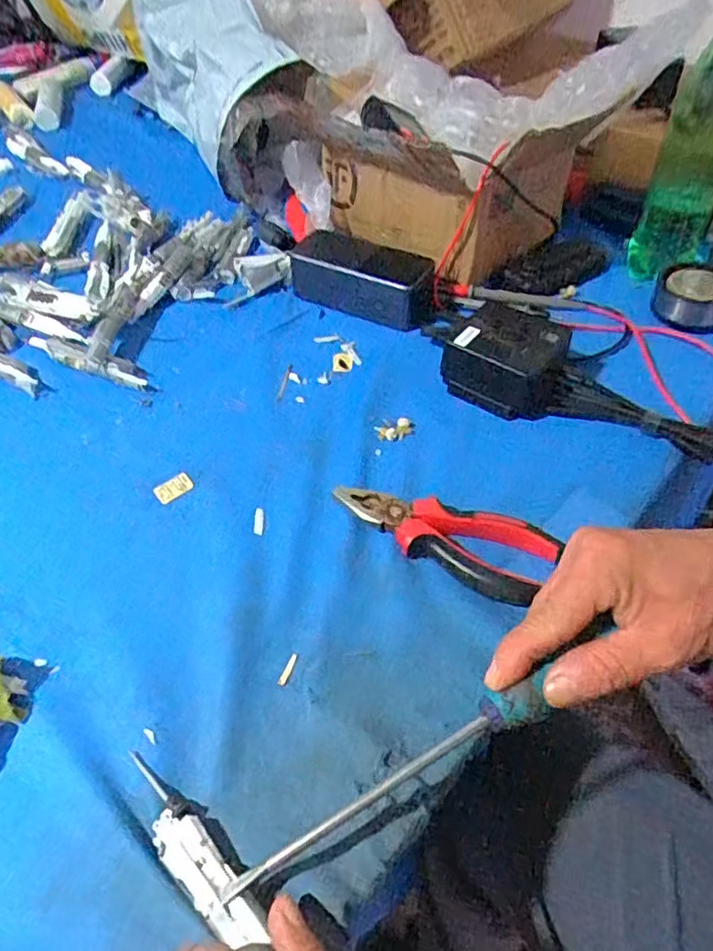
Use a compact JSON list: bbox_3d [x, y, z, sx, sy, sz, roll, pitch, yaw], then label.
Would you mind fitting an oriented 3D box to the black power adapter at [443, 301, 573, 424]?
[{"bbox_3d":[0.122,-0.095,0.508,0.083,0.050,0.076,24,53,21],"label":"black power adapter"}]

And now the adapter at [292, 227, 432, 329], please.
[{"bbox_3d":[0.005,-0.187,0.597,0.150,0.052,0.049,24,53,21],"label":"adapter"}]

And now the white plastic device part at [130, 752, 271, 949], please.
[{"bbox_3d":[-0.079,0.171,0.297,0.024,0.013,0.105,-34,48,-25],"label":"white plastic device part"}]

